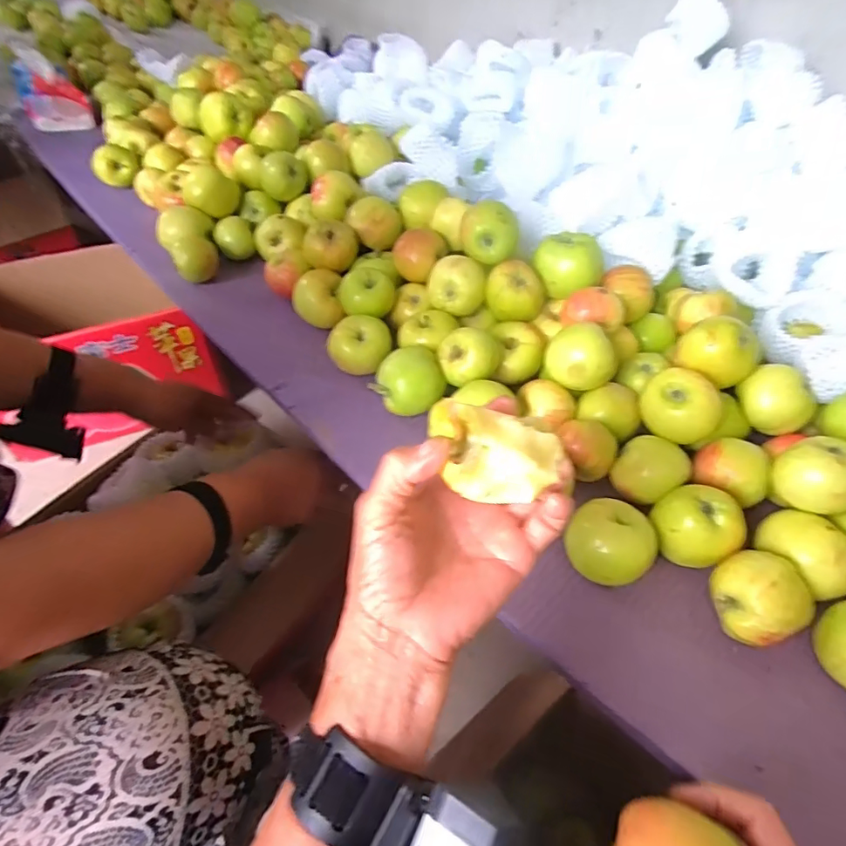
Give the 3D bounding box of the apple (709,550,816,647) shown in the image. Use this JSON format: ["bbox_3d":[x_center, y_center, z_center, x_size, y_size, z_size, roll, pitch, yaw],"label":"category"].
[{"bbox_3d":[0.244,0.131,0.381,0.060,0.055,0.060,2,49,-2],"label":"apple"}]

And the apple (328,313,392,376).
[{"bbox_3d":[-0.066,-0.075,0.543,0.062,0.052,0.057,1,49,-3],"label":"apple"}]

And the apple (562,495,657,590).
[{"bbox_3d":[0.146,0.100,0.406,0.063,0.056,0.054,16,50,10],"label":"apple"}]

